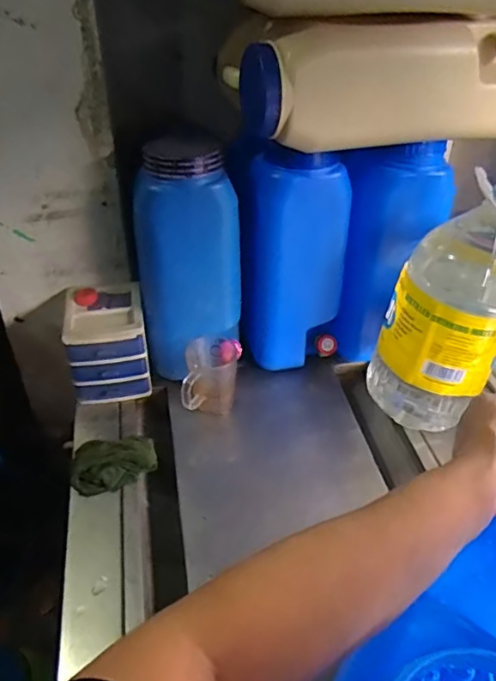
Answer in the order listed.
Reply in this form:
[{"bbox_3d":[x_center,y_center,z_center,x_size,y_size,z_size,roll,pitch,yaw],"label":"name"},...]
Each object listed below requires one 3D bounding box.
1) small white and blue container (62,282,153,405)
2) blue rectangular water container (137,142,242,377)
[{"bbox_3d":[-0.258,0.004,1.002,0.138,0.144,0.169,-8,41,-11],"label":"small white and blue container"},{"bbox_3d":[-0.103,-0.129,0.932,0.175,0.366,0.140,-8,40,-11],"label":"blue rectangular water container"}]

